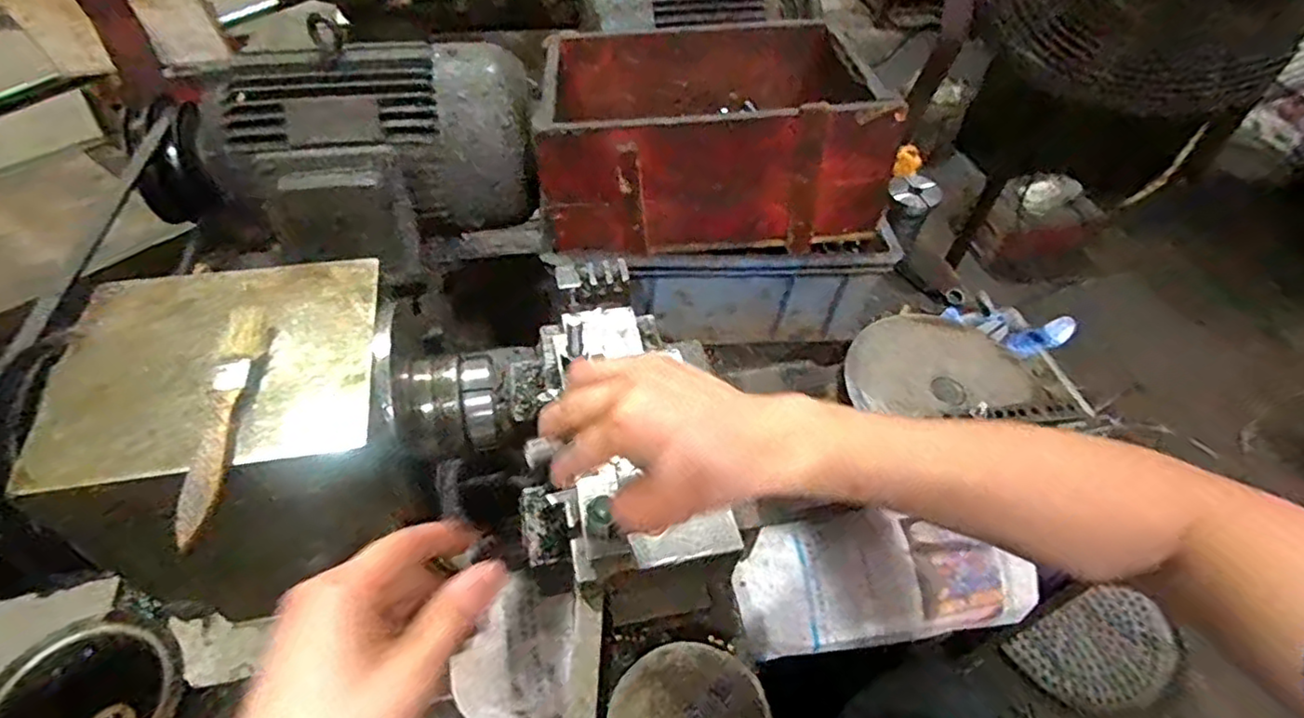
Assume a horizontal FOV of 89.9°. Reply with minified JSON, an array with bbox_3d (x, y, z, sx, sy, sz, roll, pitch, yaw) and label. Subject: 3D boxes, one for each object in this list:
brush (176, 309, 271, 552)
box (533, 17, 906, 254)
[{"bbox_3d":[-0.232,0.029,0.353,0.021,0.009,0.144,-5,51,-9],"label":"brush"},{"bbox_3d":[0.054,-0.261,0.723,0.346,0.146,0.254,-3,50,-7],"label":"box"}]

